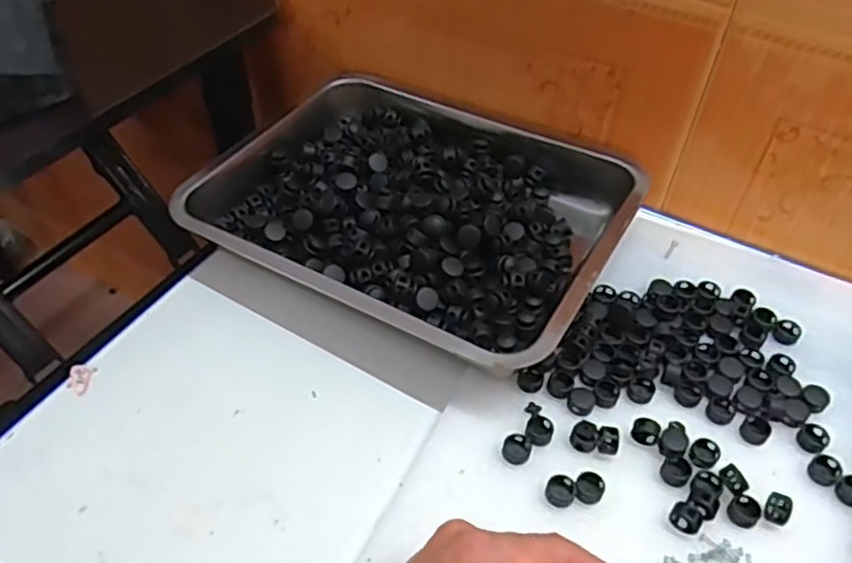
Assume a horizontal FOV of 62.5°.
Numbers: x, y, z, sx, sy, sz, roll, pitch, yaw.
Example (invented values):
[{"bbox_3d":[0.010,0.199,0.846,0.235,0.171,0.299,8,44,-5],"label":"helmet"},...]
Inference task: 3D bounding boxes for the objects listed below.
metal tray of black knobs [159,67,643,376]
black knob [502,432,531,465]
[{"bbox_3d":[-0.004,-0.071,0.550,0.308,0.041,0.257,25,52,20],"label":"metal tray of black knobs"},{"bbox_3d":[0.056,0.102,0.429,0.017,0.007,0.019,21,50,16],"label":"black knob"}]

